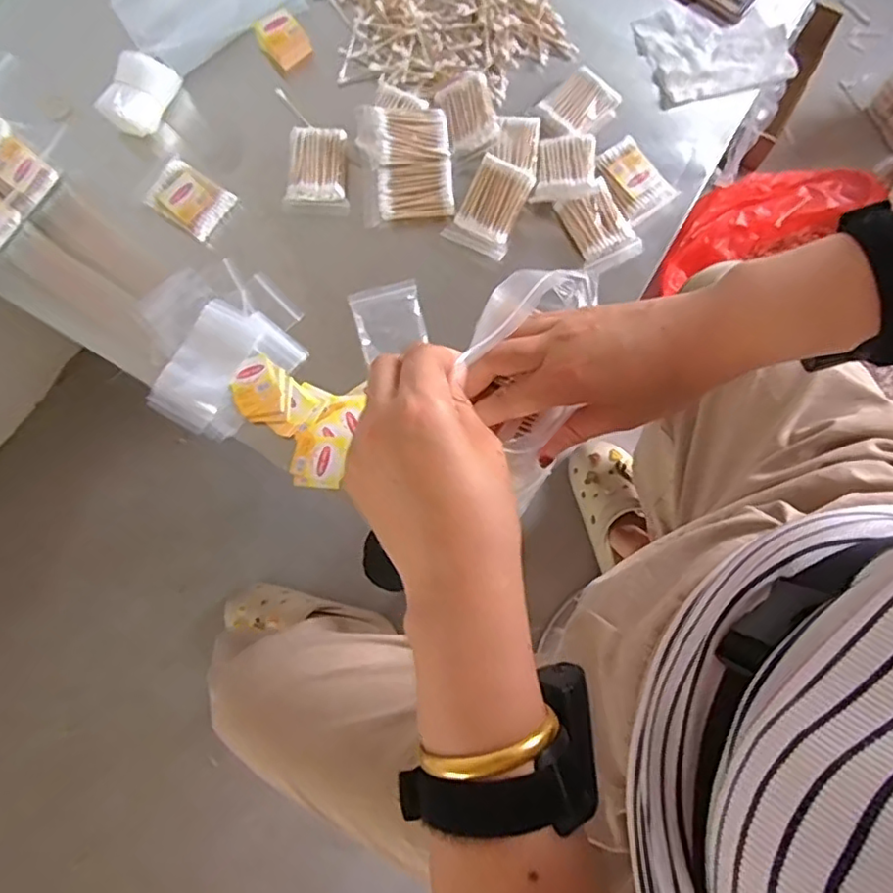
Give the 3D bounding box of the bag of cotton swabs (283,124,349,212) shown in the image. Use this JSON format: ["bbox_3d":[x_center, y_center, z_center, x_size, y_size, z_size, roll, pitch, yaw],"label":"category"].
[{"bbox_3d":[-0.133,-0.285,0.630,0.060,0.023,0.087,0,77,1],"label":"bag of cotton swabs"}]

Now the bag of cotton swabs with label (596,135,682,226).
[{"bbox_3d":[0.188,-0.271,0.620,0.056,0.016,0.079,-34,79,-7],"label":"bag of cotton swabs with label"}]

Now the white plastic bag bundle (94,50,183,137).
[{"bbox_3d":[-0.313,-0.364,0.628,0.048,0.034,0.081,24,78,6],"label":"white plastic bag bundle"}]

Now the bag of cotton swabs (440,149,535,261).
[{"bbox_3d":[0.044,-0.239,0.609,0.060,0.014,0.090,25,98,3],"label":"bag of cotton swabs"}]

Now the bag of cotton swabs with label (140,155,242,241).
[{"bbox_3d":[-0.259,-0.251,0.618,0.072,0.018,0.059,32,79,7],"label":"bag of cotton swabs with label"}]

